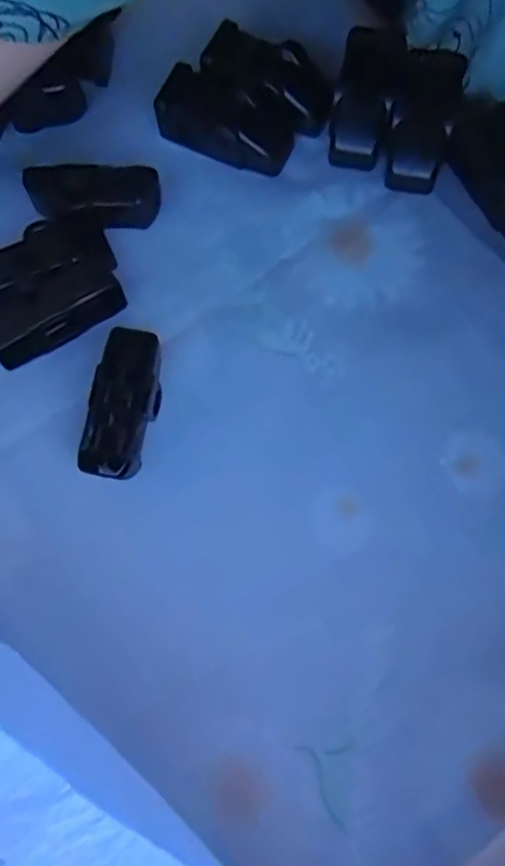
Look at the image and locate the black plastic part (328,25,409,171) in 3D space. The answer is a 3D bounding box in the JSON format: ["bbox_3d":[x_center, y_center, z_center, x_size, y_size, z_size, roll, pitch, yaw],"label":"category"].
[{"bbox_3d":[0.042,-0.126,0.235,0.022,0.019,0.049,13,74,4],"label":"black plastic part"}]

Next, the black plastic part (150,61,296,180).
[{"bbox_3d":[-0.010,-0.116,0.234,0.049,0.019,0.022,23,75,7],"label":"black plastic part"}]

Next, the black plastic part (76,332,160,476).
[{"bbox_3d":[-0.041,-0.008,0.202,0.021,0.021,0.046,9,74,3],"label":"black plastic part"}]

